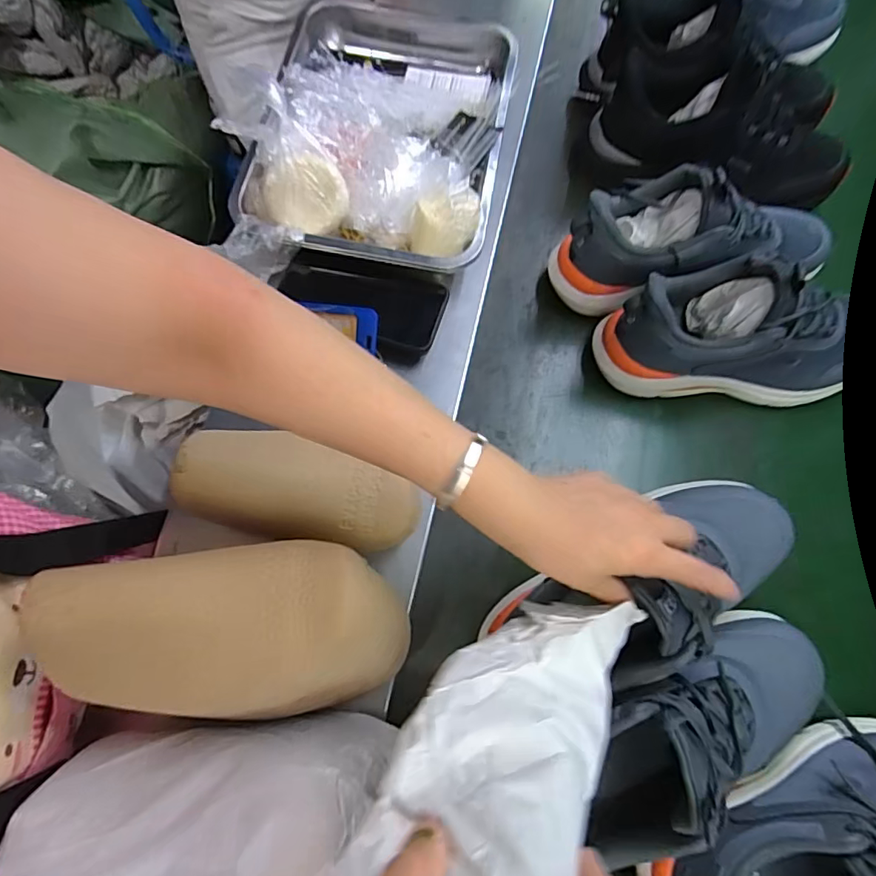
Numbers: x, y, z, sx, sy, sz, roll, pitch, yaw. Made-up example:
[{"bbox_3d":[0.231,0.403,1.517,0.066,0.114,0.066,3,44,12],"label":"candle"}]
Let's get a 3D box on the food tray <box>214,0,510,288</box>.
[{"bbox_3d":[-0.058,-0.354,0.559,0.262,0.064,0.351,10,70,2],"label":"food tray"}]

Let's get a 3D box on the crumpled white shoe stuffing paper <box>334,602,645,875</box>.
[{"bbox_3d":[0.045,0.149,0.271,0.083,0.062,0.215,46,37,13],"label":"crumpled white shoe stuffing paper"}]

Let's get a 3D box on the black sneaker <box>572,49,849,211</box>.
[{"bbox_3d":[0.308,-0.337,0.563,0.294,0.088,0.097,20,71,5],"label":"black sneaker"}]

